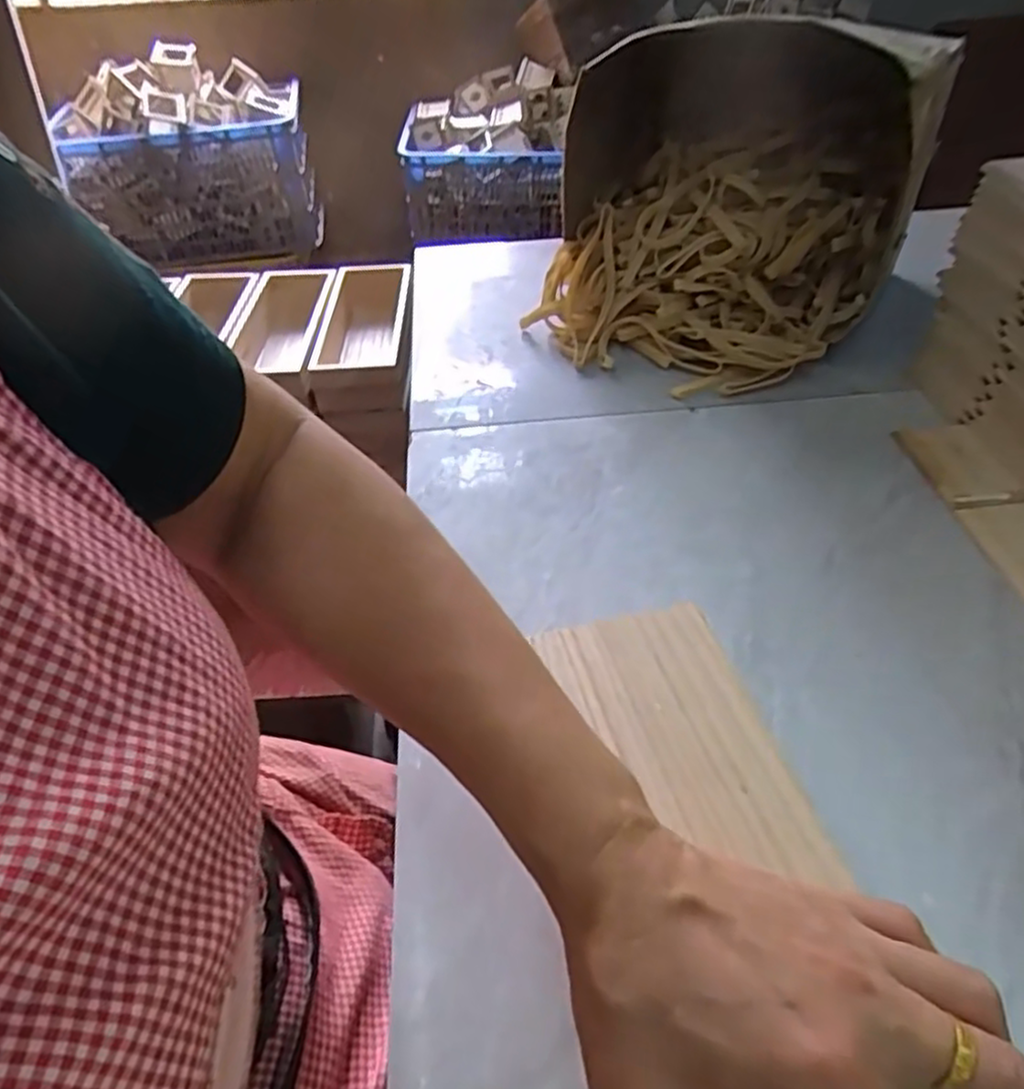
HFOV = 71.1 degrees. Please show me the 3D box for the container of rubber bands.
[{"bbox_3d":[0.198,-0.326,0.674,0.308,0.241,0.293,21,48,24],"label":"container of rubber bands"}]

